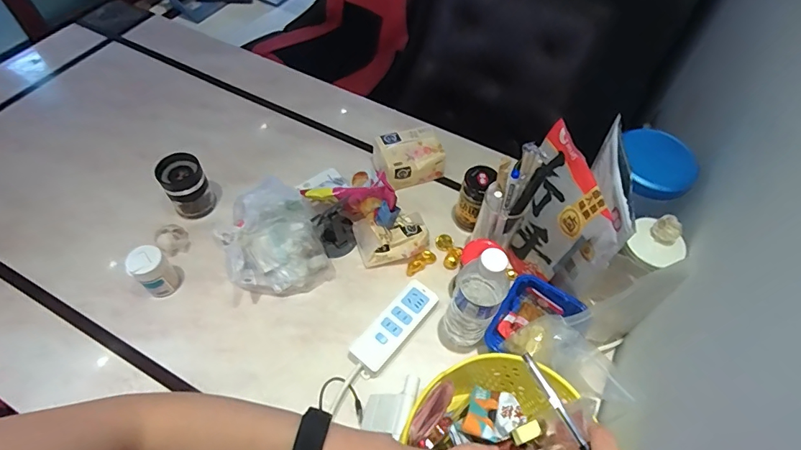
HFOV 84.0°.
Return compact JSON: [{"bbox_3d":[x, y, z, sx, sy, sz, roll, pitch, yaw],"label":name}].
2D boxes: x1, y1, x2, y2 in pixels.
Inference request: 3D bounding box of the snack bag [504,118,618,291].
[{"bbox_3d":[0.224,-0.007,0.682,0.094,0.200,0.211,-14,58,-12],"label":"snack bag"}]

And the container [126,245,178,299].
[{"bbox_3d":[-0.380,0.073,0.691,0.055,0.091,0.046,-37,65,-24],"label":"container"}]

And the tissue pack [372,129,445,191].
[{"bbox_3d":[0.014,-0.130,0.860,0.121,0.071,0.094,-14,58,-11],"label":"tissue pack"}]

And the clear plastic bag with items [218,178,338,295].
[{"bbox_3d":[-0.214,0.023,0.737,0.151,0.087,0.193,-22,60,-16],"label":"clear plastic bag with items"}]

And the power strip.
[{"bbox_3d":[-0.010,0.160,0.694,0.057,0.038,0.163,37,62,20],"label":"power strip"}]

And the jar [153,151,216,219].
[{"bbox_3d":[-0.371,-0.070,0.774,0.073,0.085,0.065,-24,61,-17],"label":"jar"}]

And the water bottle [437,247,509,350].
[{"bbox_3d":[0.100,0.101,0.612,0.068,0.218,0.063,8,56,3],"label":"water bottle"}]

